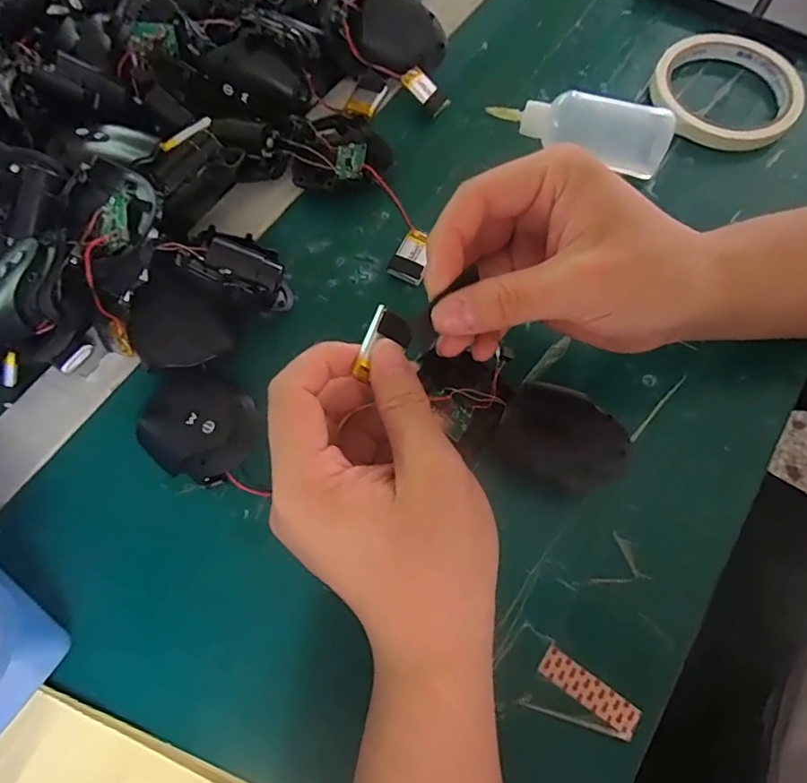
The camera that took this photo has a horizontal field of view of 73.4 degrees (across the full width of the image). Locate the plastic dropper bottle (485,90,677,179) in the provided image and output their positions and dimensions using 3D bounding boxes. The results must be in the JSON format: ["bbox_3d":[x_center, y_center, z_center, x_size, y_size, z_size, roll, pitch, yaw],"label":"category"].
[{"bbox_3d":[0.108,-0.163,0.334,0.104,0.033,0.028,21,69,9],"label":"plastic dropper bottle"}]

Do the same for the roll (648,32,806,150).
[{"bbox_3d":[0.213,-0.199,0.358,0.092,0.018,0.090,0,67,0],"label":"roll"}]

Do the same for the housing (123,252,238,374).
[{"bbox_3d":[-0.116,-0.037,0.281,0.051,0.029,0.052,0,67,0],"label":"housing"}]

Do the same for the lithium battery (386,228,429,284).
[{"bbox_3d":[0.006,-0.078,0.313,0.020,0.008,0.032,24,69,10],"label":"lithium battery"}]

